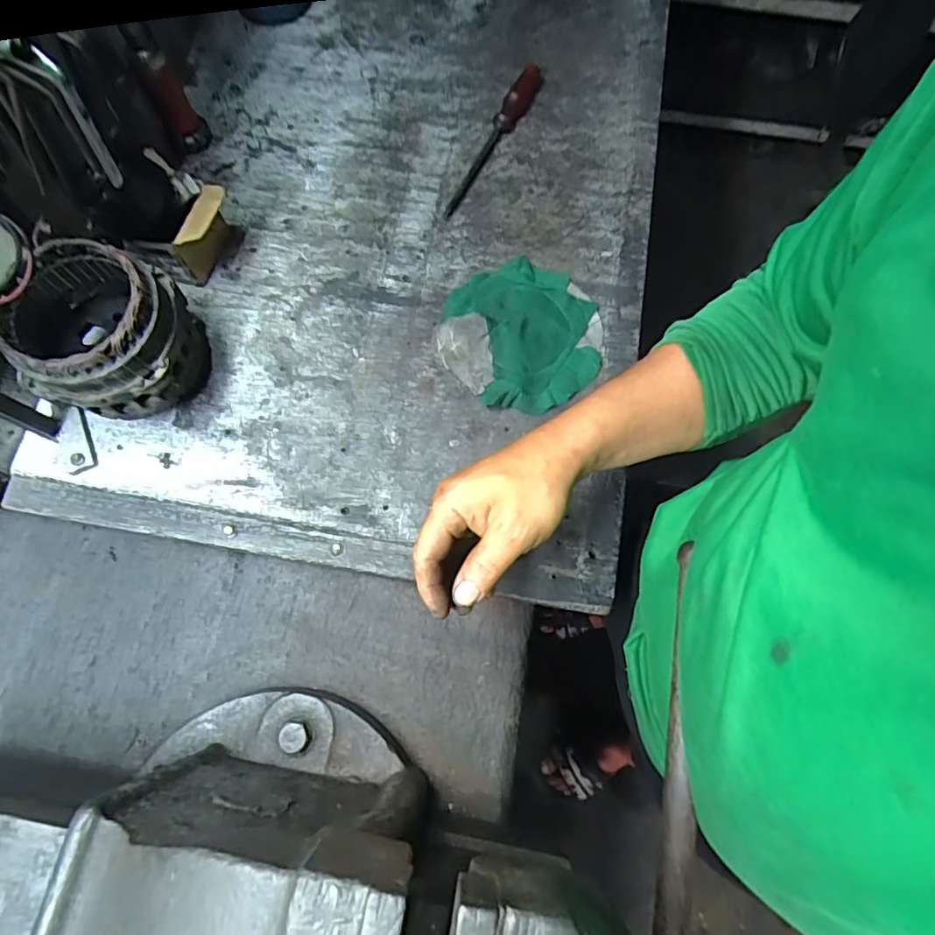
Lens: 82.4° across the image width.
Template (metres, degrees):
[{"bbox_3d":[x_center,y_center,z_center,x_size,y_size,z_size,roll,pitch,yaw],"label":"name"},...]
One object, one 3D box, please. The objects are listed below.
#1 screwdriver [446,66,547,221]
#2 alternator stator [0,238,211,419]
[{"bbox_3d":[0.036,-0.385,0.614,0.028,0.022,0.244,23,76,6],"label":"screwdriver"},{"bbox_3d":[-0.314,-0.113,0.478,0.129,0.123,0.132,11,75,3],"label":"alternator stator"}]

